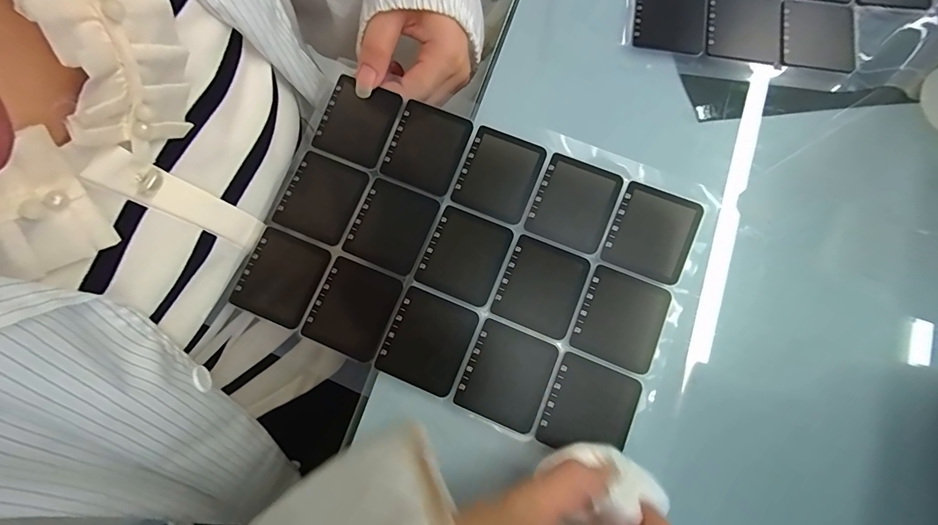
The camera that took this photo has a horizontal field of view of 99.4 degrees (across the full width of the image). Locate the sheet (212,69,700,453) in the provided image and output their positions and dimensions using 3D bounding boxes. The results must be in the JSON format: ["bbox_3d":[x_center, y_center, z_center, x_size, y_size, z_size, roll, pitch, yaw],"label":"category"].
[{"bbox_3d":[-0.004,-0.003,0.257,0.258,0.011,0.171,22,79,6],"label":"sheet"}]

